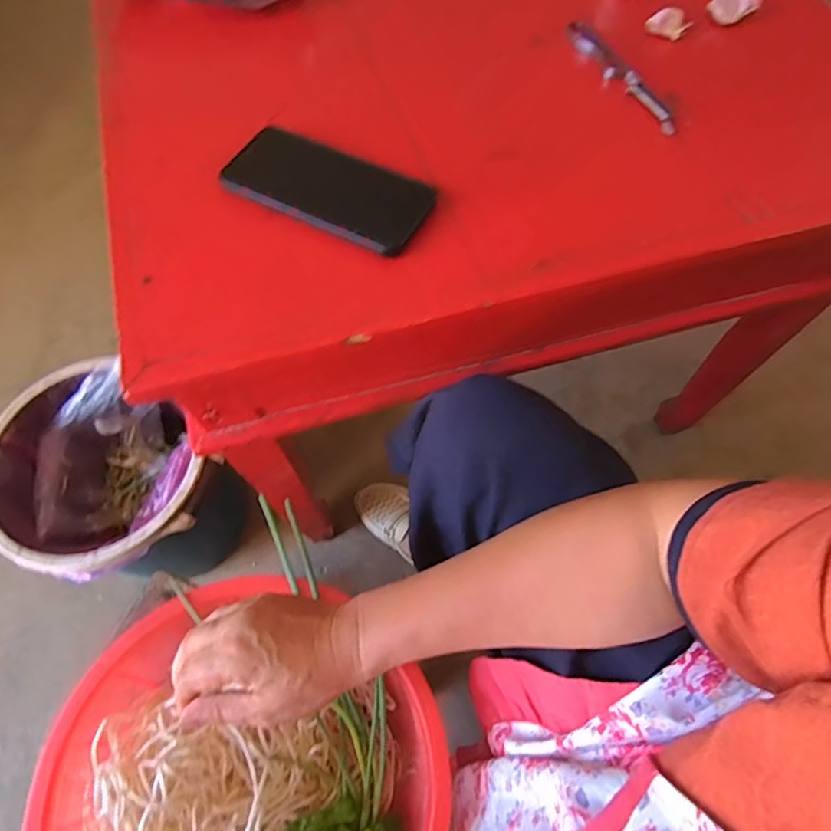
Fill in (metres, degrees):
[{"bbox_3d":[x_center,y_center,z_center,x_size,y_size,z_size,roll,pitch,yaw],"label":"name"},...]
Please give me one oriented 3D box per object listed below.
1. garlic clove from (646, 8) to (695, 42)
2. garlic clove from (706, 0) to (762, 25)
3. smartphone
[{"bbox_3d":[0.250,-0.386,0.536,0.043,0.017,0.020,14,65,6],"label":"garlic clove"},{"bbox_3d":[0.316,-0.407,0.540,0.042,0.019,0.032,30,67,13],"label":"garlic clove"},{"bbox_3d":[-0.070,-0.180,0.431,0.157,0.013,0.072,26,66,11],"label":"smartphone"}]

